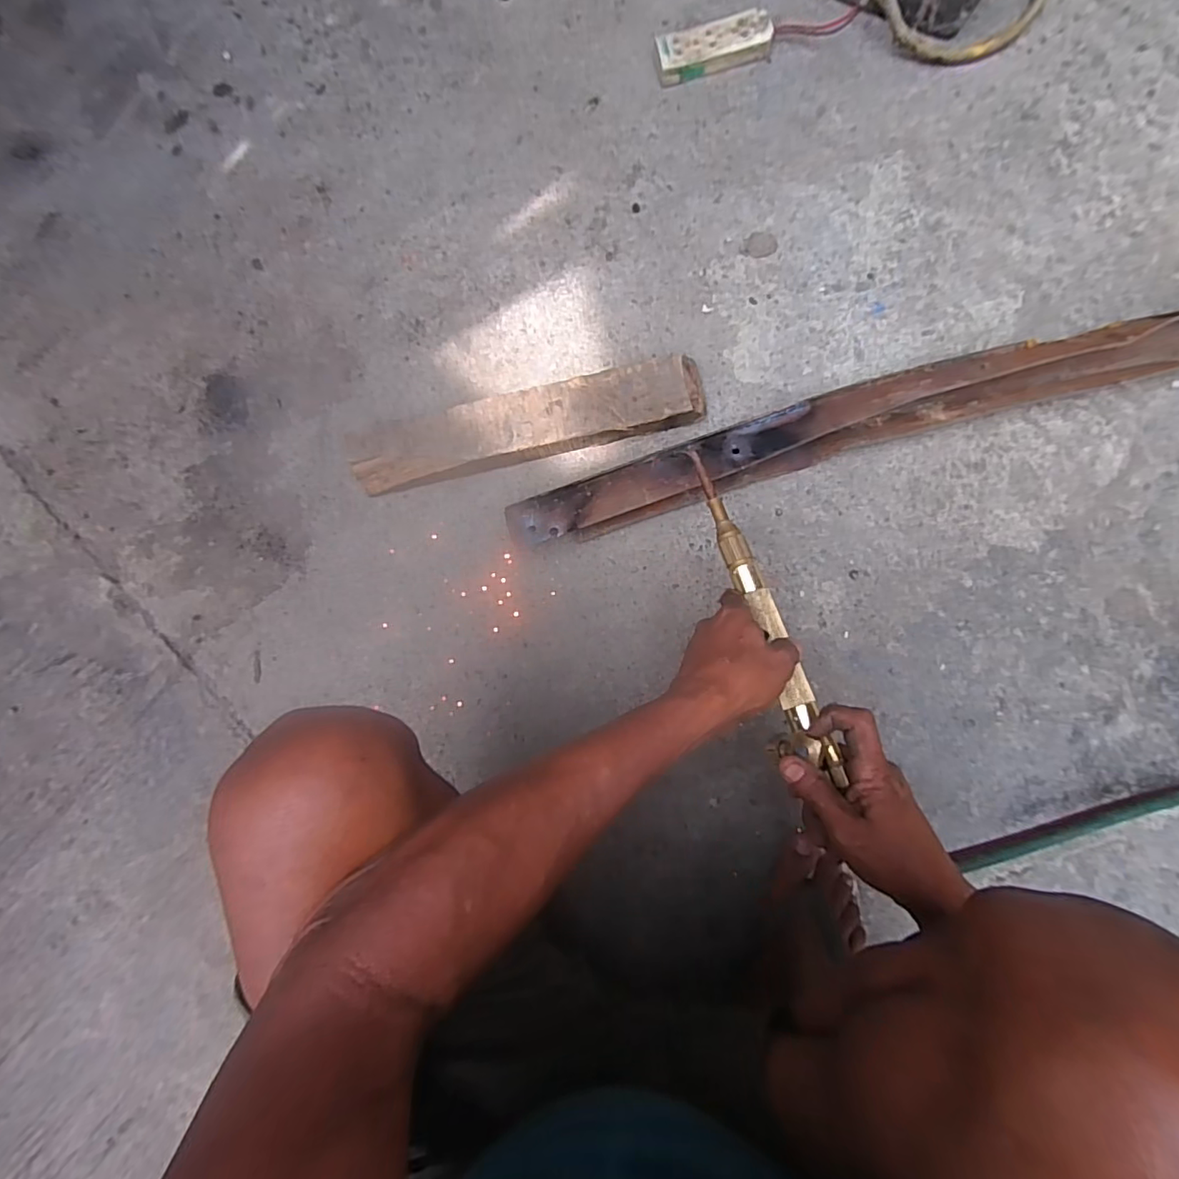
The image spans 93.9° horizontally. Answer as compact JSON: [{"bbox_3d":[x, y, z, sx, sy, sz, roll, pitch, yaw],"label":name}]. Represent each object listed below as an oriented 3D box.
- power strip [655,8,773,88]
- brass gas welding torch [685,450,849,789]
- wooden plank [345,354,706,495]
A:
[{"bbox_3d":[0.150,-0.660,0.671,0.136,0.030,0.050,-12,83,4],"label":"power strip"},{"bbox_3d":[0.142,0.013,0.481,0.041,0.048,0.309,-17,71,3],"label":"brass gas welding torch"},{"bbox_3d":[-0.074,-0.183,0.630,0.396,0.048,0.071,-12,83,4],"label":"wooden plank"}]

